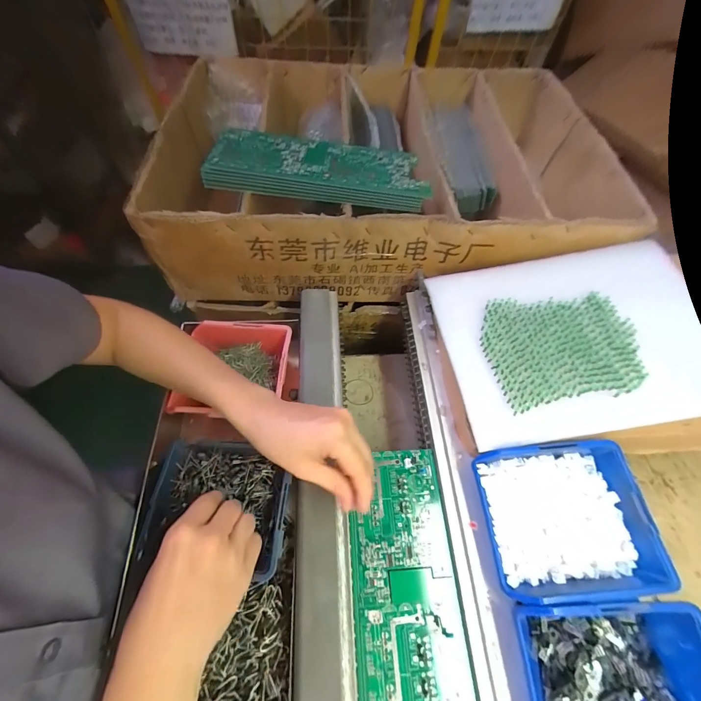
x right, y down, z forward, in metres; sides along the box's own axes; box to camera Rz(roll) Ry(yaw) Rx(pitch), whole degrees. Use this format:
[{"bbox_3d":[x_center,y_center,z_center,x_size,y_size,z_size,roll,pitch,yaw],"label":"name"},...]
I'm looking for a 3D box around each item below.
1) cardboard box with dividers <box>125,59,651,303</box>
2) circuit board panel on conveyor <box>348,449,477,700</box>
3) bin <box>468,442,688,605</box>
[{"bbox_3d":[0.051,-0.311,0.526,0.636,0.161,0.430,-2,62,0],"label":"cardboard box with dividers"},{"bbox_3d":[0.050,0.225,0.297,0.095,0.007,0.256,-4,62,-1],"label":"circuit board panel on conveyor"},{"bbox_3d":[0.188,0.151,0.300,0.129,0.050,0.118,-4,61,-2],"label":"bin"}]

